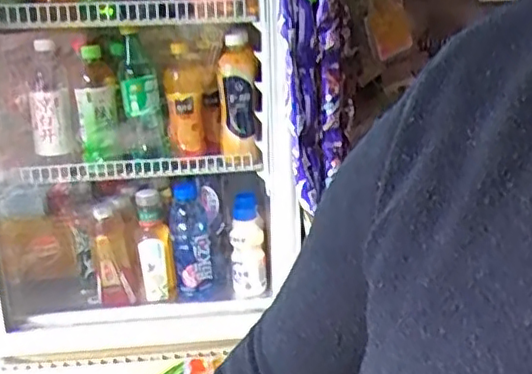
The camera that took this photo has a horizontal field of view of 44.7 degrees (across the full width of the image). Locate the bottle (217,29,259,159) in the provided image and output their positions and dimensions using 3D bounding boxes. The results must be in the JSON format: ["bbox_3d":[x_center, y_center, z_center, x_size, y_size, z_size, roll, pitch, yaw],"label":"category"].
[{"bbox_3d":[-0.048,-0.158,1.093,0.061,0.195,0.082,-1,19,-1],"label":"bottle"}]

